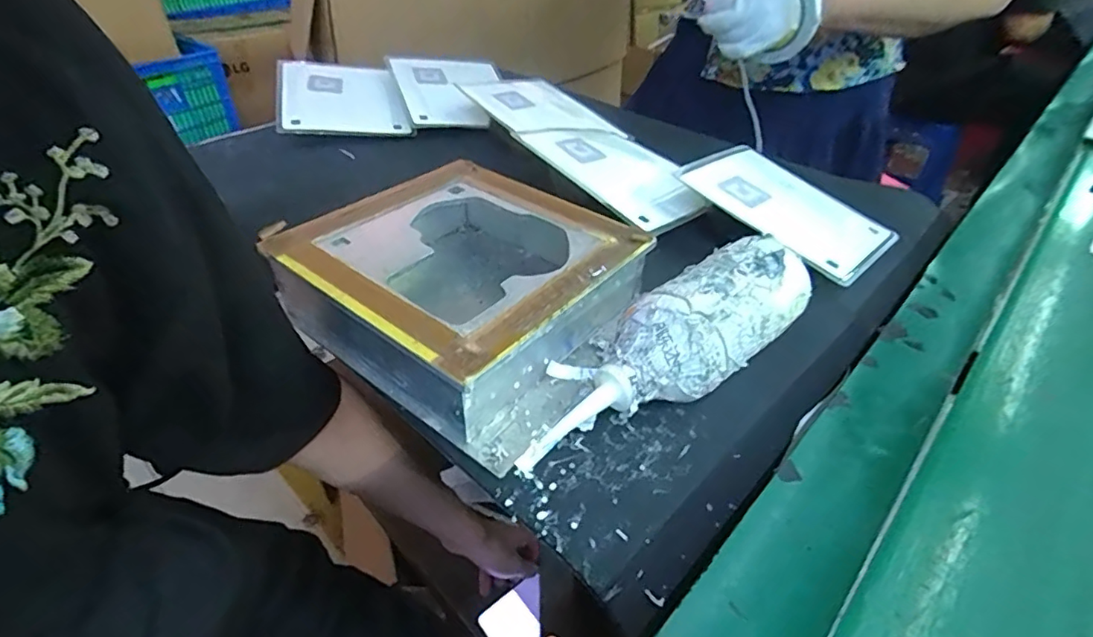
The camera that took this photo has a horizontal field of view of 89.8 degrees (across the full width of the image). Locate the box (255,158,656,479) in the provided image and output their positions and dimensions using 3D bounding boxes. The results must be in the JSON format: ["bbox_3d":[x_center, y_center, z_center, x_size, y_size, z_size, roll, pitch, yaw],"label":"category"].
[{"bbox_3d":[-0.053,-0.031,0.409,0.227,0.058,0.199,28,47,28],"label":"box"}]

